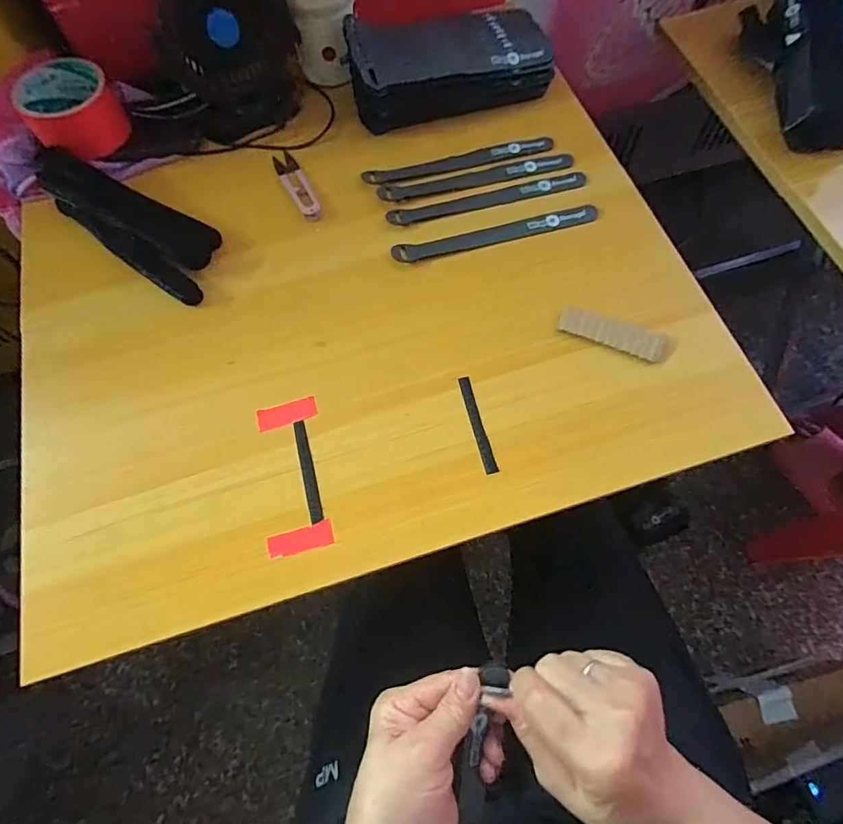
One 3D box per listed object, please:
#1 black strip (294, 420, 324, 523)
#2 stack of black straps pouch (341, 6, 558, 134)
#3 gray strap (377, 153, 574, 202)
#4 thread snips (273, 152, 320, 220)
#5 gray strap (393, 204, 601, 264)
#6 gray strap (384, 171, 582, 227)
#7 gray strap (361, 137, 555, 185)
[{"bbox_3d":[-0.089,0.046,0.386,0.010,0.004,0.084,-11,66,-14],"label":"black strip"},{"bbox_3d":[0.029,-0.358,0.505,0.202,0.058,0.095,-14,69,-3],"label":"stack of black straps pouch"},{"bbox_3d":[0.054,-0.232,0.486,0.192,0.007,0.021,-11,68,-2],"label":"gray strap"},{"bbox_3d":[-0.125,-0.228,0.494,0.023,0.011,0.099,-26,69,-7],"label":"thread snips"},{"bbox_3d":[0.069,-0.165,0.457,0.191,0.005,0.022,-13,64,-2],"label":"gray strap"},{"bbox_3d":[0.064,-0.205,0.476,0.193,0.004,0.019,-13,70,-2],"label":"gray strap"},{"bbox_3d":[0.038,-0.252,0.496,0.192,0.006,0.020,-14,68,-3],"label":"gray strap"}]

